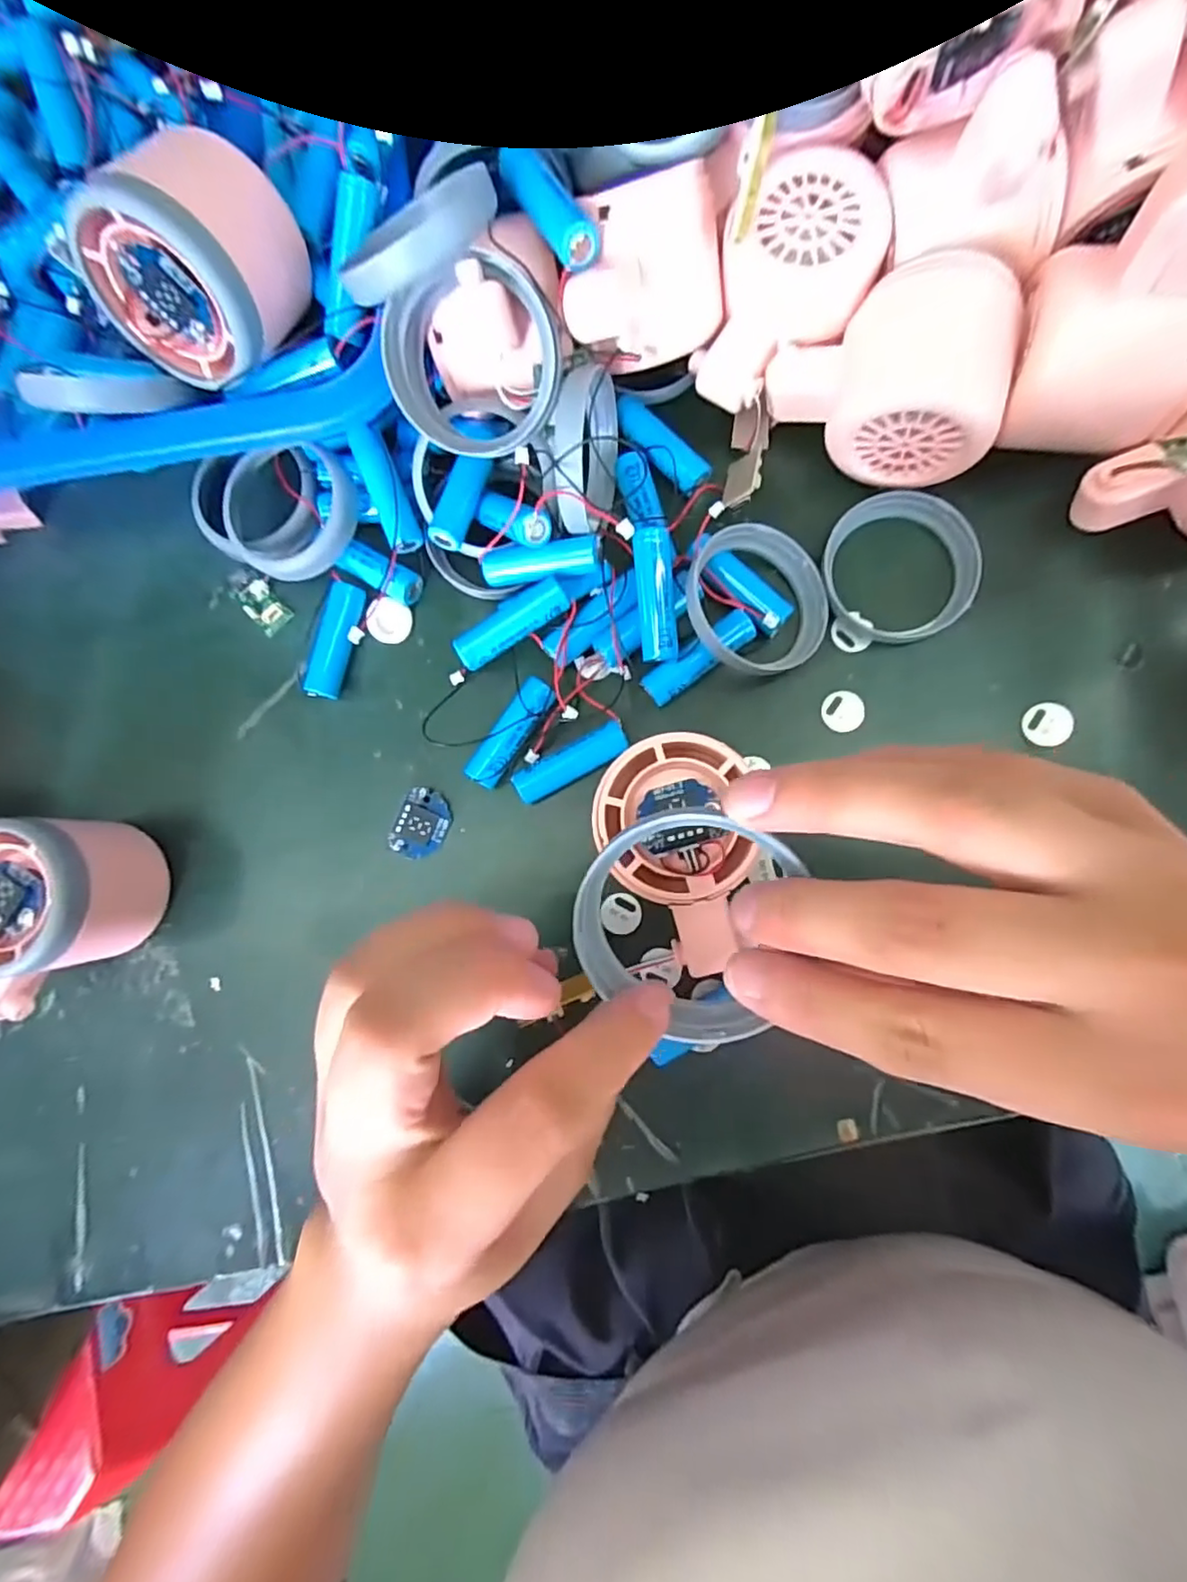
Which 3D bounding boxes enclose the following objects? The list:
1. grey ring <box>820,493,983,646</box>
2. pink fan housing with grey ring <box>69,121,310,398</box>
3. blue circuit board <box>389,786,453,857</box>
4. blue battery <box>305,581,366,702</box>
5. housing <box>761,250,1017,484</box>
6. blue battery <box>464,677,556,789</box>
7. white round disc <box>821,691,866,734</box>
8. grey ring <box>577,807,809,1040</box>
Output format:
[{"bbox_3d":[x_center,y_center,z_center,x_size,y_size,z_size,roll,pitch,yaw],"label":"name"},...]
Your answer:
[{"bbox_3d":[0.122,-0.089,0.244,0.057,0.015,0.055,0,86,6],"label":"grey ring"},{"bbox_3d":[-0.138,-0.188,0.216,0.059,0.063,0.056,7,61,8],"label":"pink fan housing with grey ring"},{"bbox_3d":[-0.072,0.014,0.258,0.022,0.004,0.029,26,86,-8],"label":"blue circuit board"},{"bbox_3d":[-0.111,-0.065,0.264,0.012,0.016,0.050,12,87,7],"label":"blue battery"},{"bbox_3d":[0.109,-0.154,0.229,0.080,0.054,0.053,13,87,7],"label":"housing"},{"bbox_3d":[-0.033,-0.024,0.253,0.014,0.016,0.049,35,90,7],"label":"blue battery"},{"bbox_3d":[0.101,-0.032,0.248,0.016,0.004,0.017,0,86,6],"label":"white round disc"},{"bbox_3d":[0.022,0.032,0.153,0.051,0.010,0.055,0,86,6],"label":"grey ring"}]

